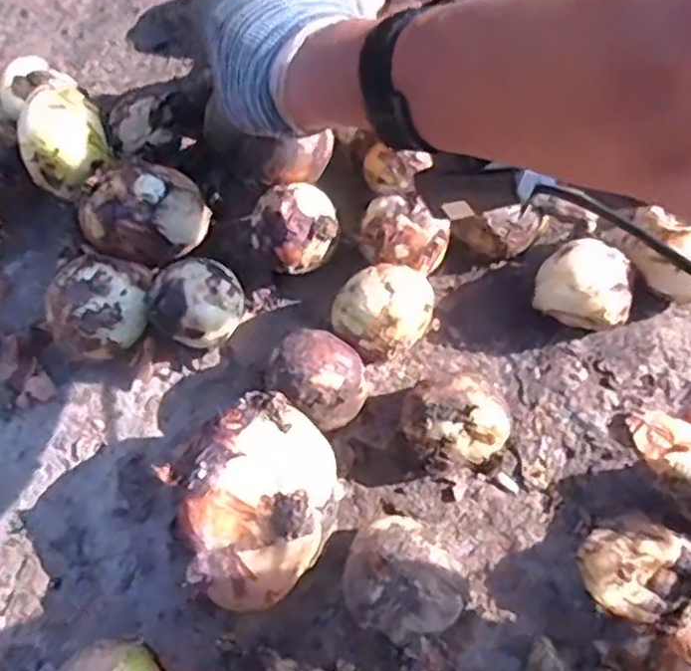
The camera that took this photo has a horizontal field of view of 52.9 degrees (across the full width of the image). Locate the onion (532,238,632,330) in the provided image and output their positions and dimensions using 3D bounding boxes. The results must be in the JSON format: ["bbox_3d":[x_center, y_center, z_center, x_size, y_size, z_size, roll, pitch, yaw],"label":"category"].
[{"bbox_3d":[0.154,-0.026,0.453,0.059,0.057,0.048,33,73,12],"label":"onion"}]

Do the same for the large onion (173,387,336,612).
[{"bbox_3d":[-0.048,0.096,0.399,0.083,0.075,0.115,10,70,4],"label":"large onion"}]

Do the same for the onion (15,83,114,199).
[{"bbox_3d":[-0.189,-0.133,0.463,0.055,0.043,0.066,-20,71,-7],"label":"onion"}]

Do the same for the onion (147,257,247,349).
[{"bbox_3d":[-0.093,-0.017,0.449,0.056,0.057,0.052,0,70,1],"label":"onion"}]

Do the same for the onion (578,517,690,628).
[{"bbox_3d":[0.168,0.136,0.401,0.065,0.036,0.055,29,73,11],"label":"onion"}]

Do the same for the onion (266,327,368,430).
[{"bbox_3d":[-0.015,0.028,0.431,0.057,0.062,0.047,30,73,11],"label":"onion"}]

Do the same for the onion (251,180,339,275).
[{"bbox_3d":[-0.032,-0.068,0.467,0.055,0.058,0.054,0,70,1],"label":"onion"}]

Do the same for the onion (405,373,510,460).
[{"bbox_3d":[0.067,0.054,0.427,0.063,0.051,0.052,2,70,2],"label":"onion"}]

